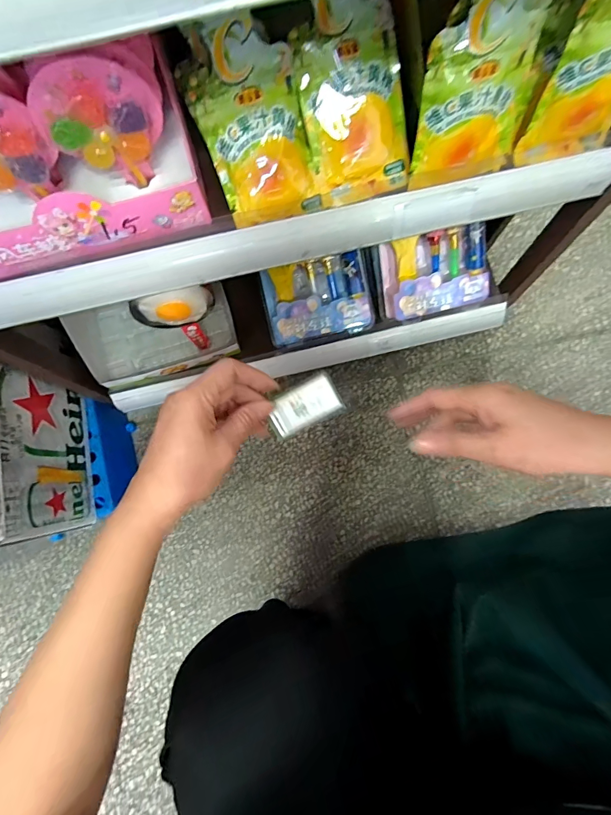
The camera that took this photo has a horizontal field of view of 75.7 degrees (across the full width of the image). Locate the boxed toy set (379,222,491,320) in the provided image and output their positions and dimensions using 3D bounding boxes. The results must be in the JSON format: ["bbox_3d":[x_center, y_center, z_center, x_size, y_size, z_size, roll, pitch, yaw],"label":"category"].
[{"bbox_3d":[0.171,-0.177,0.528,0.134,0.040,0.094,-15,105,-1],"label":"boxed toy set"}]

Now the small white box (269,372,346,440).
[{"bbox_3d":[-0.001,-0.002,0.341,0.061,0.012,0.035,-26,81,-5],"label":"small white box"}]

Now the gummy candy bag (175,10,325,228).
[{"bbox_3d":[-0.040,-0.212,0.300,0.077,0.026,0.127,-16,123,2],"label":"gummy candy bag"}]

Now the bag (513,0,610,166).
[{"bbox_3d":[0.210,-0.244,0.279,0.075,0.126,0.023,-10,67,-2],"label":"bag"}]

